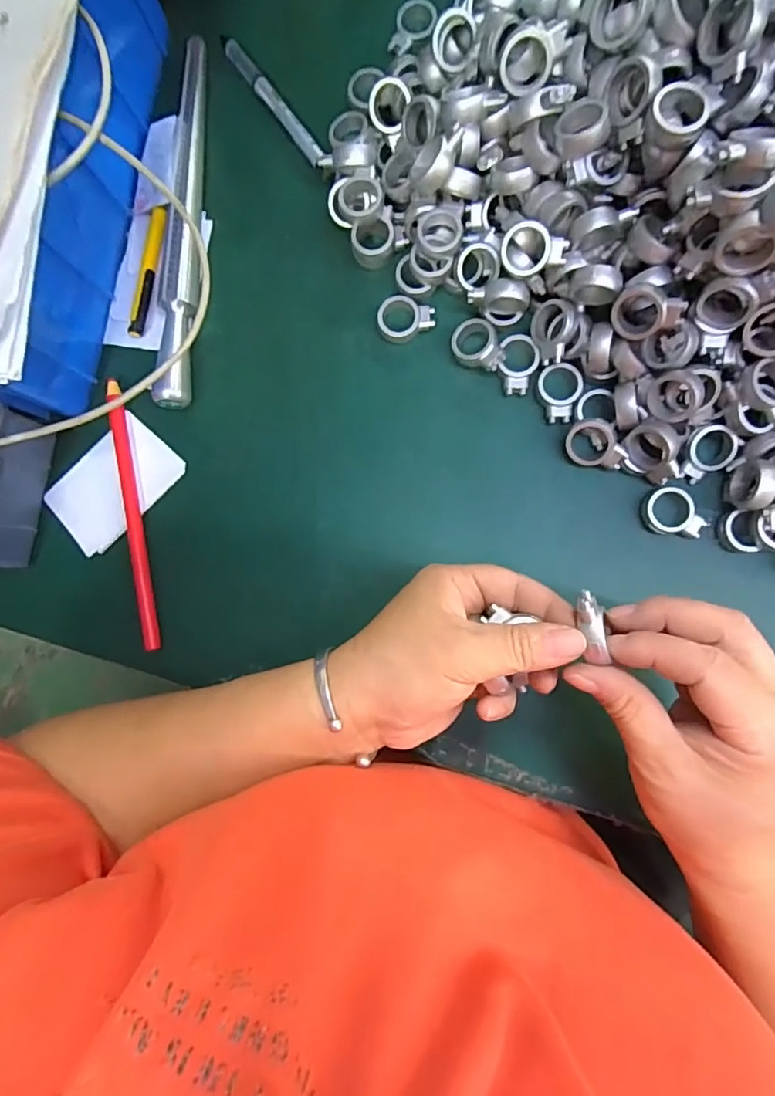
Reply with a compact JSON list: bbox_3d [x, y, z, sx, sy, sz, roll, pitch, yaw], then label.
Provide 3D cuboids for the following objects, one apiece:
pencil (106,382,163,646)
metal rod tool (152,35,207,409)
[{"bbox_3d":[-0.158,-0.021,0.330,0.009,0.012,0.167,-10,85,6],"label":"pencil"},{"bbox_3d":[-0.123,-0.201,0.328,0.019,0.020,0.229,4,87,7],"label":"metal rod tool"}]

